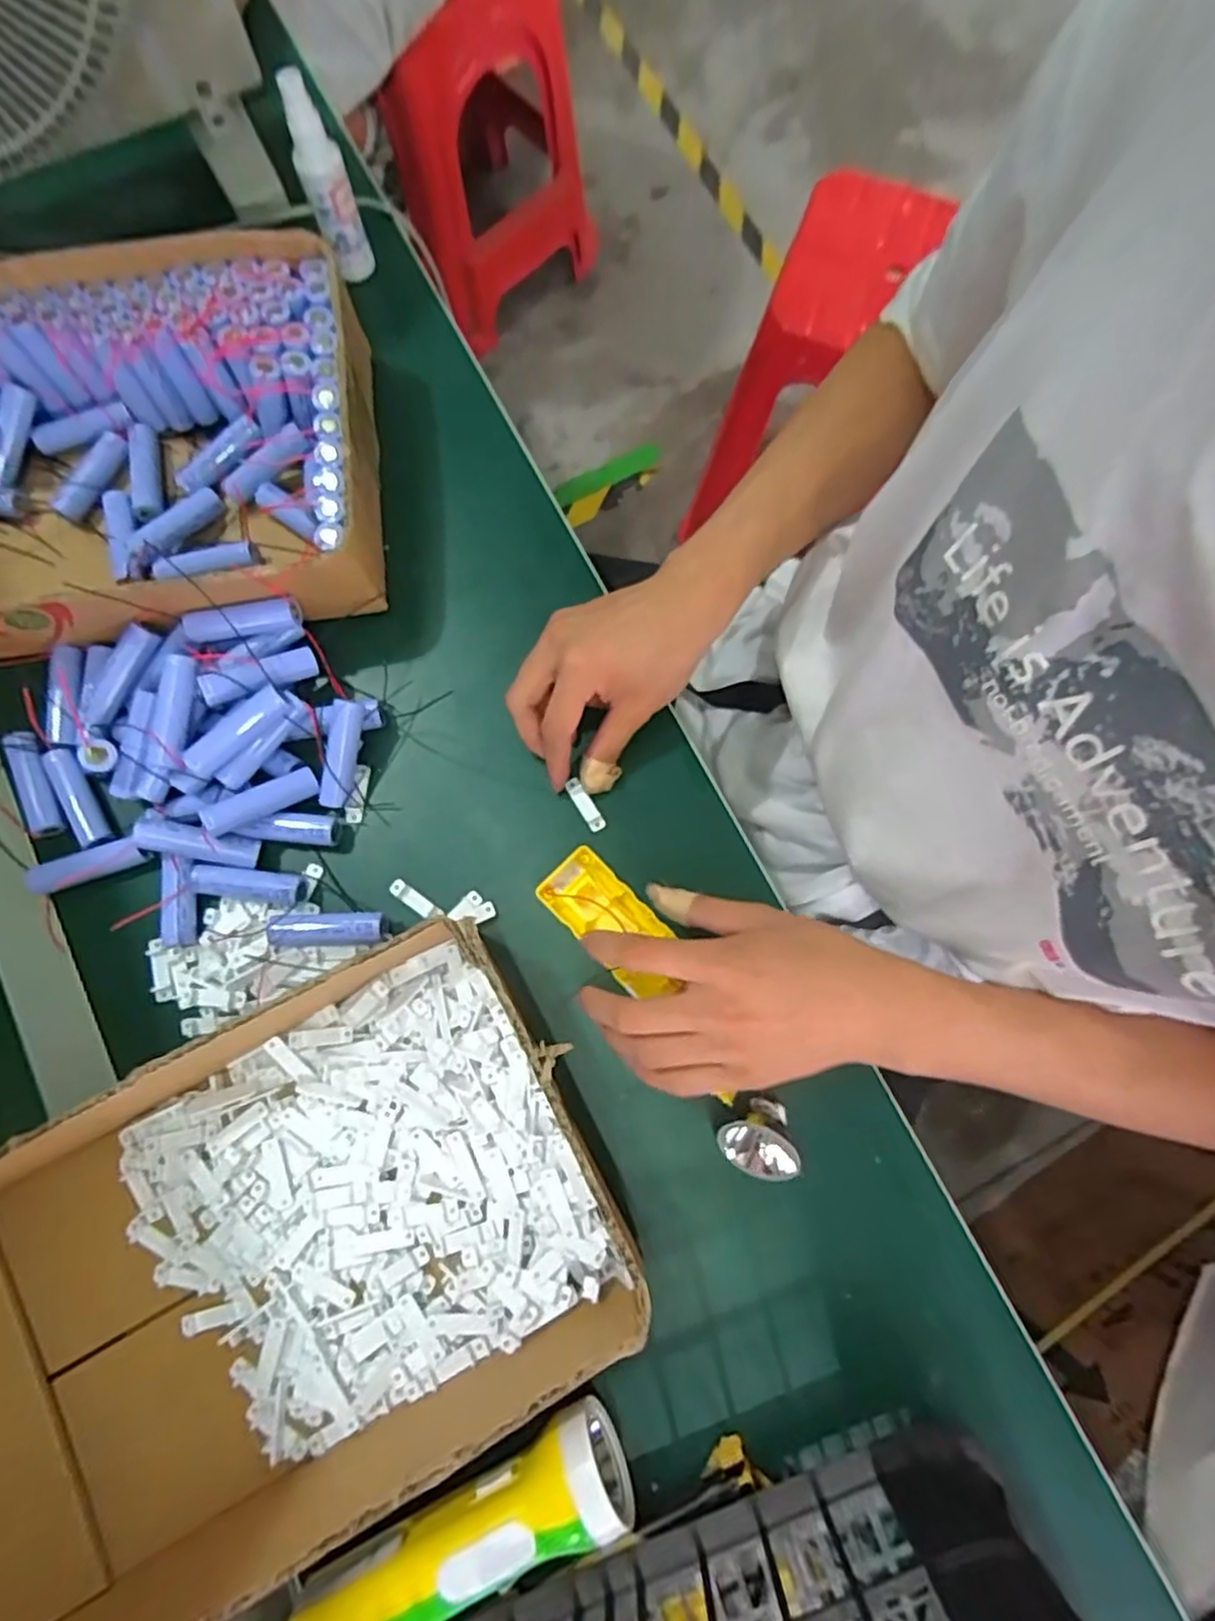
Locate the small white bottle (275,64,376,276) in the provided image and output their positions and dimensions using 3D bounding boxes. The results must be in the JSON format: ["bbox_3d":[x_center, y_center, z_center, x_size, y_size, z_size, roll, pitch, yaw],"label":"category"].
[{"bbox_3d":[-0.186,-0.414,0.467,0.030,0.126,0.023,-20,80,-4],"label":"small white bottle"}]

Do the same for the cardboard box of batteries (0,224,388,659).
[{"bbox_3d":[-0.356,-0.208,0.433,0.414,0.076,0.233,-9,79,-2],"label":"cardboard box of batteries"}]

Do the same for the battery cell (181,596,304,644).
[{"bbox_3d":[-0.220,-0.113,0.417,0.069,0.016,0.016,-10,79,-2],"label":"battery cell"}]

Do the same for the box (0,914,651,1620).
[{"bbox_3d":[-0.201,0.248,0.341,0.414,0.072,0.223,-30,81,-6],"label":"box"}]

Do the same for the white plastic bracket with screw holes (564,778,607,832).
[{"bbox_3d":[-0.014,-0.004,0.440,0.011,0.005,0.037,-32,85,-6],"label":"white plastic bracket with screw holes"}]

